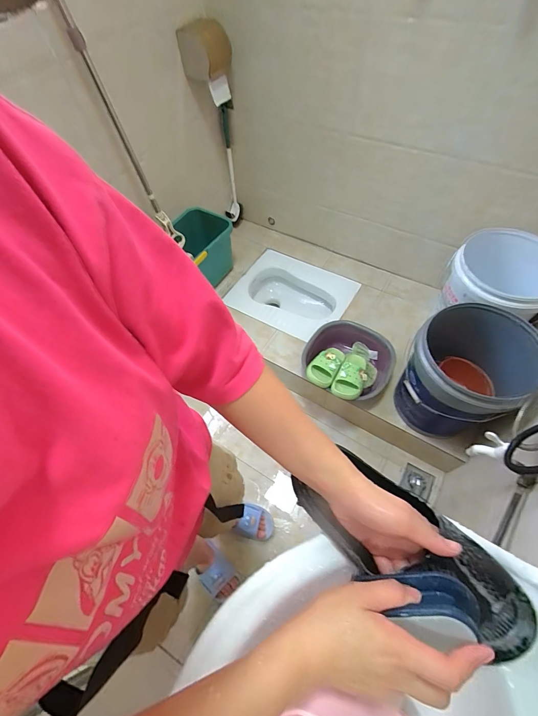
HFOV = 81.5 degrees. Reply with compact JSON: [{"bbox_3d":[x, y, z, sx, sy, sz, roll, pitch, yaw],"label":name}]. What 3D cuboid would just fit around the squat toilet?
[{"bbox_3d":[0.106,-0.277,1.555,0.529,0.170,0.399,28,64,20],"label":"squat toilet"}]

